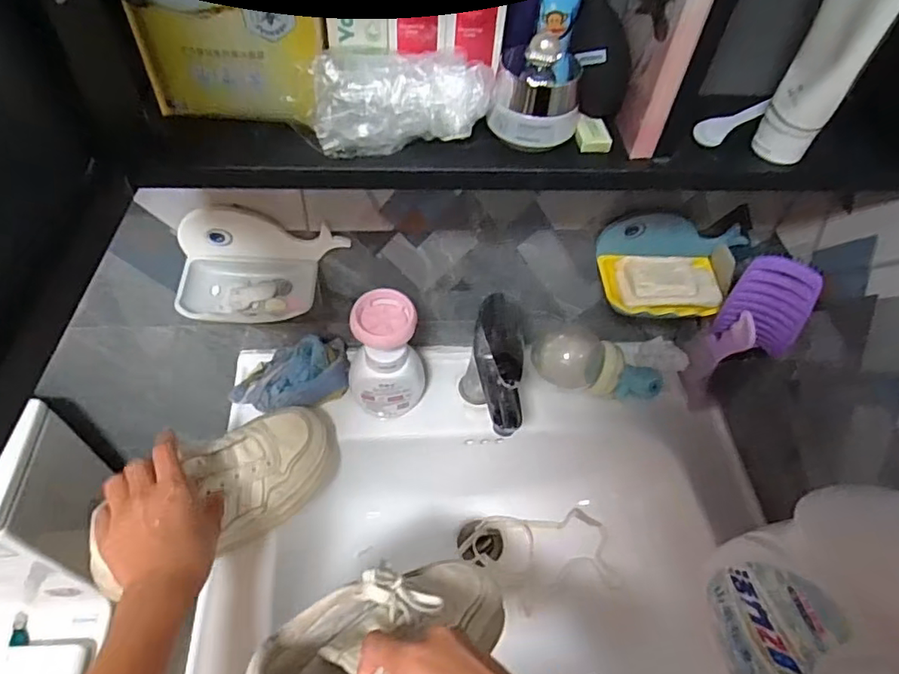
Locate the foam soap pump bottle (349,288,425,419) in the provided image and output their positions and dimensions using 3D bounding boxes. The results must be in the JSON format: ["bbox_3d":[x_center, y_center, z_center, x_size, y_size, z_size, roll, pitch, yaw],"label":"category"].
[{"bbox_3d":[-0.069,0.023,0.625,0.072,0.150,0.067,3,52,-3],"label":"foam soap pump bottle"}]

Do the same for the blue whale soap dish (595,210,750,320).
[{"bbox_3d":[0.239,-0.073,0.597,0.154,0.064,0.087,1,52,-5],"label":"blue whale soap dish"}]

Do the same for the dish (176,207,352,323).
[{"bbox_3d":[-0.183,-0.065,0.553,0.159,0.073,0.084,0,52,-5],"label":"dish"}]

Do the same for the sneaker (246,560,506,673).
[{"bbox_3d":[-0.051,0.229,0.430,0.240,0.085,0.094,-21,56,-38],"label":"sneaker"}]

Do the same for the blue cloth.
[{"bbox_3d":[-0.188,0.044,0.666,0.139,0.058,0.082,-10,54,-13],"label":"blue cloth"}]

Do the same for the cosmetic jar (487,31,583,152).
[{"bbox_3d":[0.064,-0.176,0.395,0.058,0.061,0.071,15,53,6],"label":"cosmetic jar"}]

